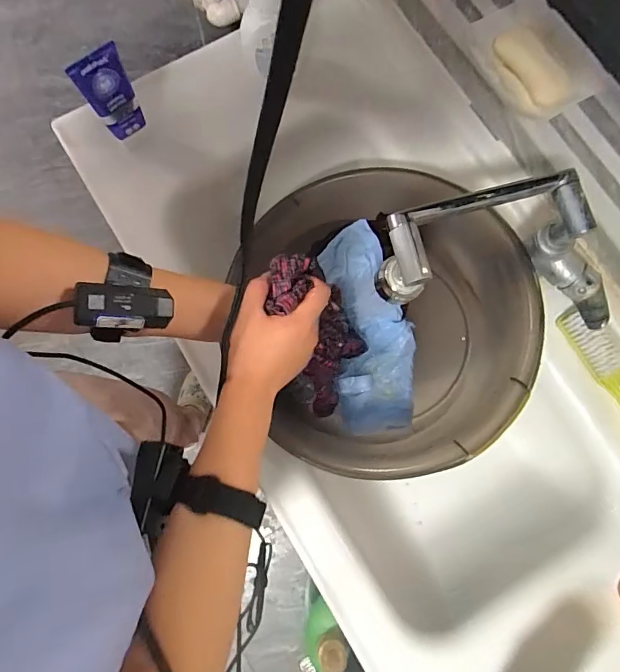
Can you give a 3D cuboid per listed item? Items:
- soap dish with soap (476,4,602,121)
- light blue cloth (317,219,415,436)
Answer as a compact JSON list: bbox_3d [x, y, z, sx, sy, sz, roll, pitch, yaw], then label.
[{"bbox_3d":[0.221,-0.280,0.442,0.070,0.039,0.125,-34,82,-7],"label":"soap dish with soap"},{"bbox_3d":[0.081,-0.011,0.598,0.105,0.042,0.280,-8,80,-3],"label":"light blue cloth"}]

